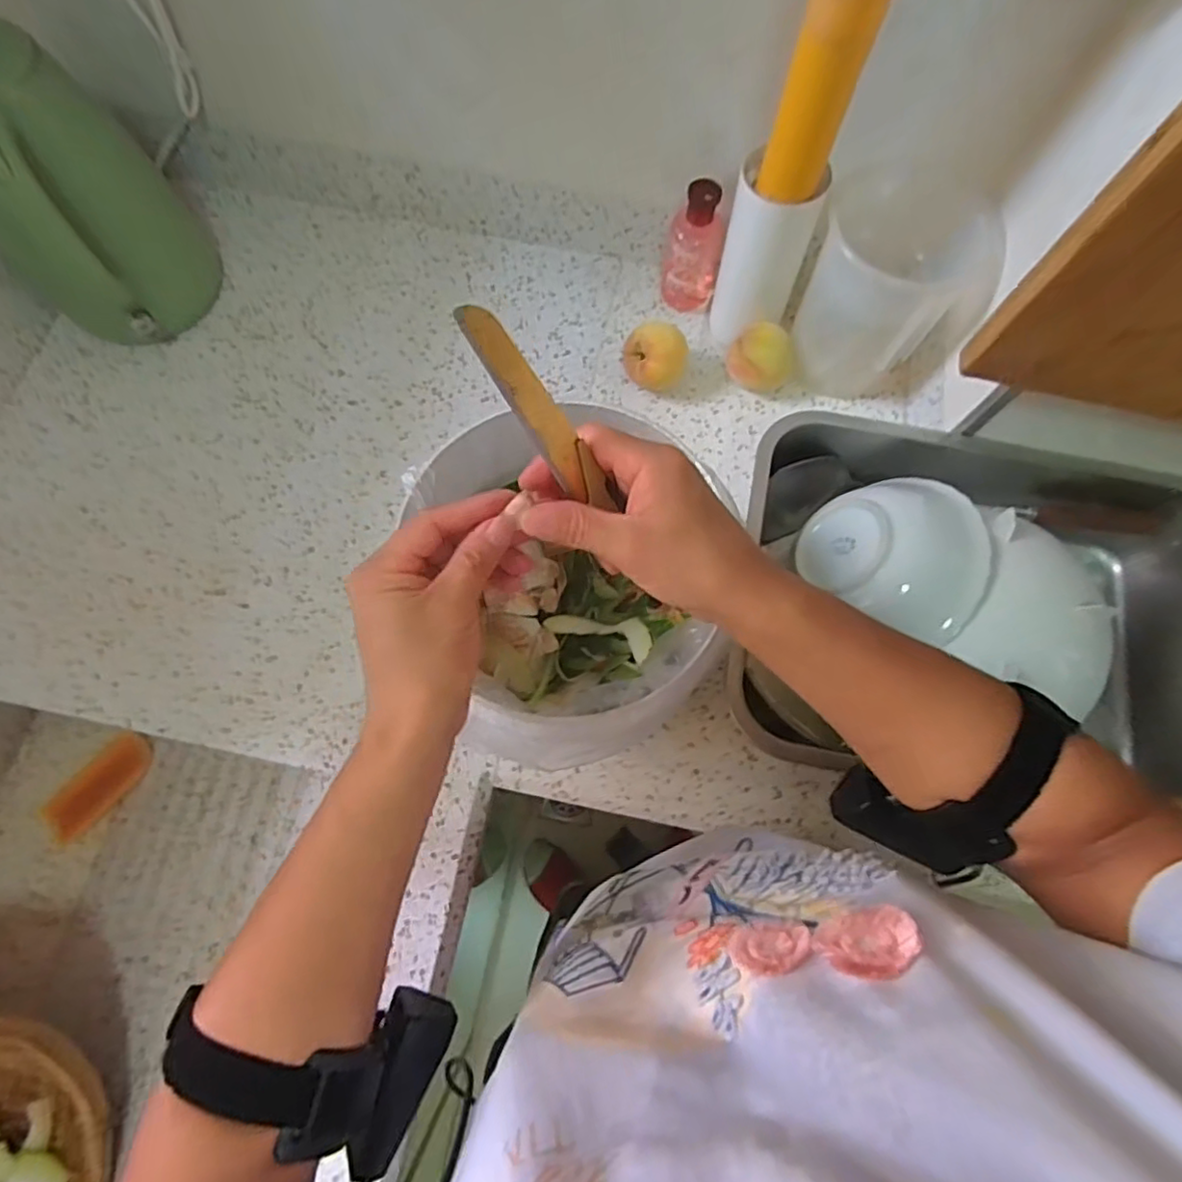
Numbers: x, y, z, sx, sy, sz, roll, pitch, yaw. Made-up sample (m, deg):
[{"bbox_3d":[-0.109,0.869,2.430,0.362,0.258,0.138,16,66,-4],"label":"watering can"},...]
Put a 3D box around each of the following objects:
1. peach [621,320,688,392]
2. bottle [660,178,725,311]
[{"bbox_3d":[0.062,-0.224,0.625,0.061,0.065,0.055,10,73,2],"label":"peach"},{"bbox_3d":[0.103,-0.343,0.632,0.055,0.124,0.048,12,73,2],"label":"bottle"}]

